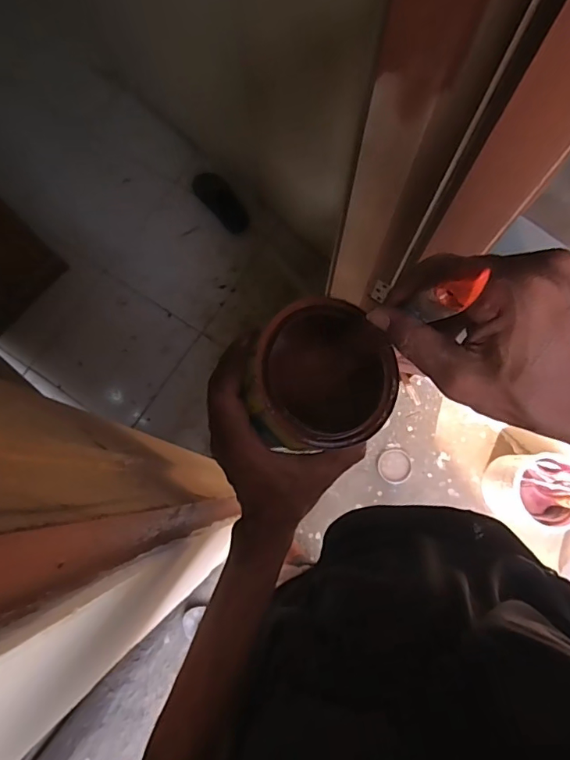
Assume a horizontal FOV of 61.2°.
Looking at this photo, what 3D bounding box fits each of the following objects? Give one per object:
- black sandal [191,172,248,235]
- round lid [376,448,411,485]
[{"bbox_3d":[-0.221,-0.620,1.661,0.097,0.078,0.256,-39,79,-7],"label":"black sandal"},{"bbox_3d":[0.307,0.242,1.348,0.088,0.009,0.093,0,77,1],"label":"round lid"}]

